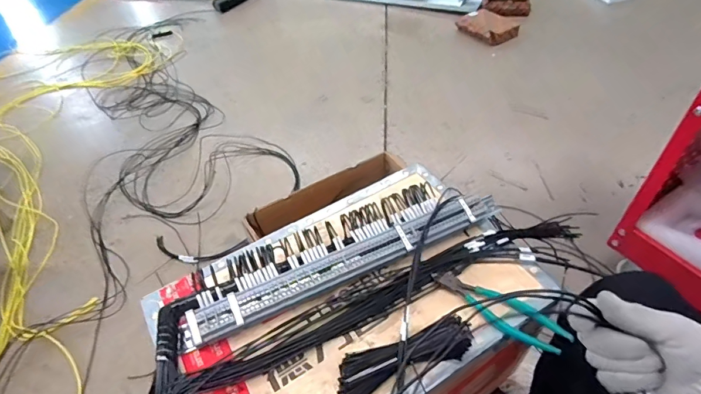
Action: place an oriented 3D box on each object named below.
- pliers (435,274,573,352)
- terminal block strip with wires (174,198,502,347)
[{"bbox_3d":[0.194,0.148,0.545,0.175,0.026,0.043,24,53,26],"label":"pliers"},{"bbox_3d":[0.014,0.088,0.590,0.506,0.049,0.067,-22,46,-17],"label":"terminal block strip with wires"}]

